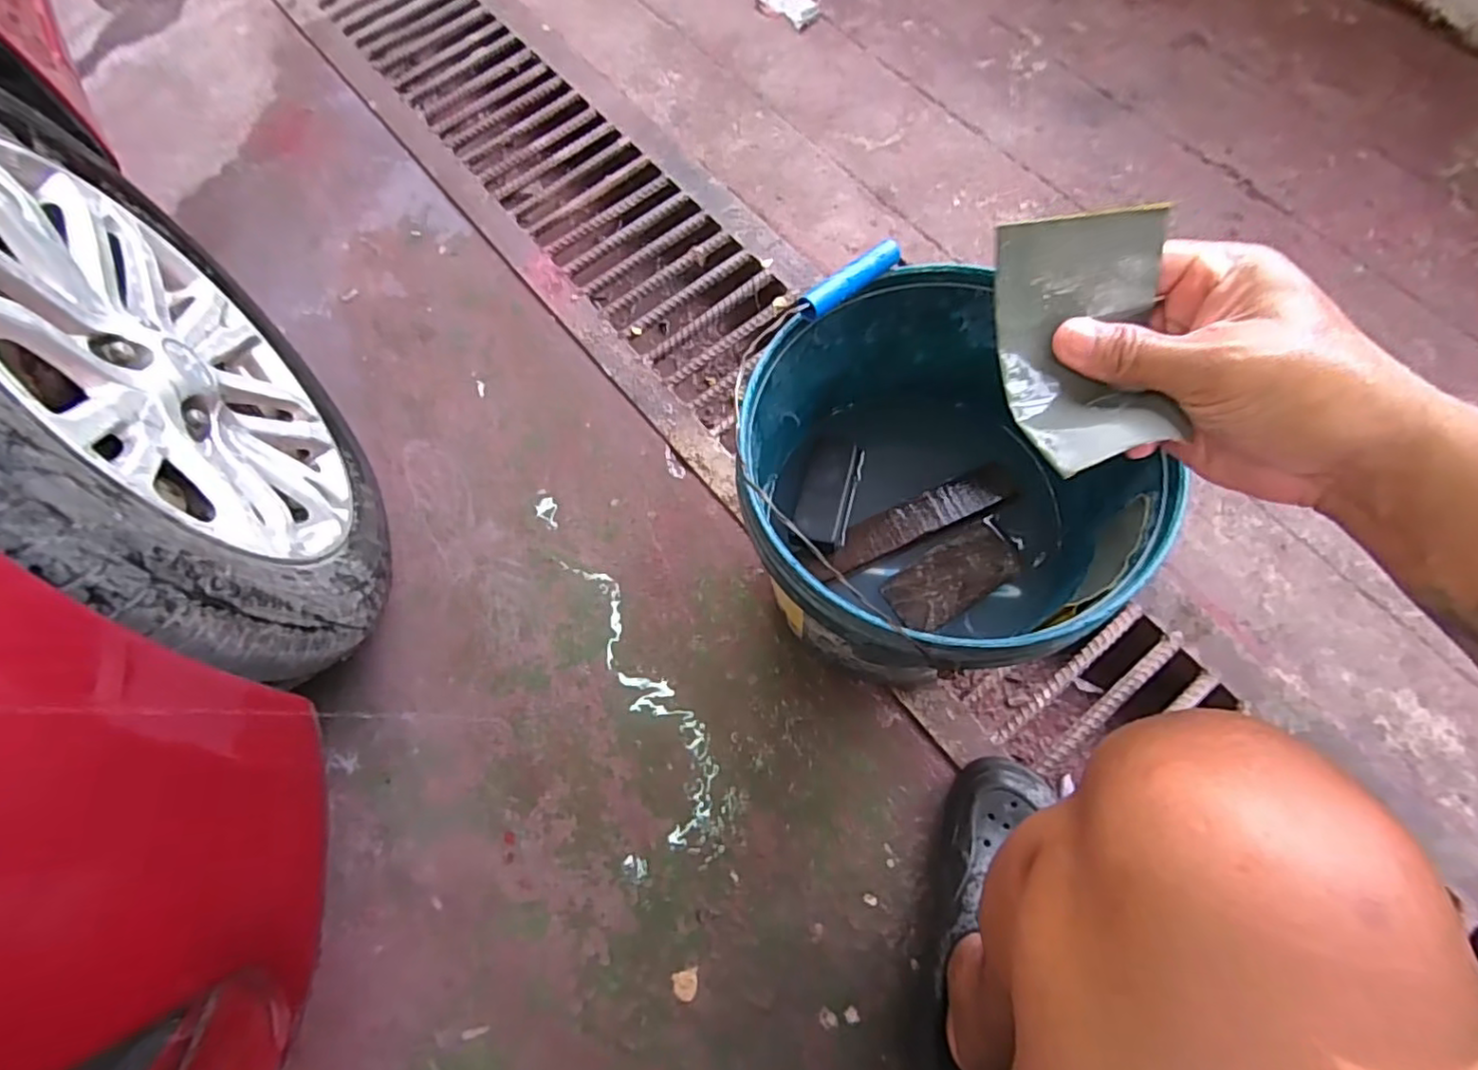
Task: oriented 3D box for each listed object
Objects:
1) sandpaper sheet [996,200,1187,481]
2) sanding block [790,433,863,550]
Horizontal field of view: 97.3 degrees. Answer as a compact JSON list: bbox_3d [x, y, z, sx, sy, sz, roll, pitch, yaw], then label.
[{"bbox_3d":[0.144,-0.081,0.271,0.068,0.040,0.098,-7,69,0],"label":"sandpaper sheet"},{"bbox_3d":[0.084,-0.040,0.620,0.053,0.022,0.107,13,75,10],"label":"sanding block"}]

